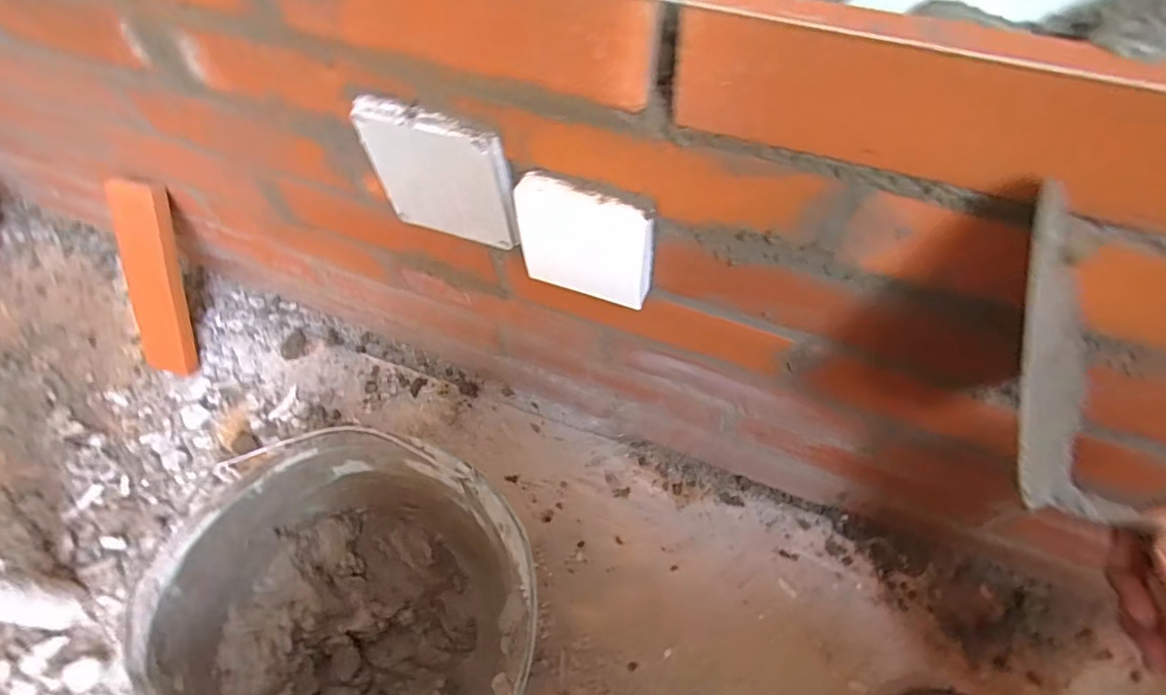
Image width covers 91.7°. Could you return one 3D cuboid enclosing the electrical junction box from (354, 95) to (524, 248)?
[{"bbox_3d":[-0.096,-0.117,0.391,0.106,0.098,0.013,18,62,13],"label":"electrical junction box"}]

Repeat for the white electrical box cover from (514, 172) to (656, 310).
[{"bbox_3d":[0.002,-0.070,0.375,0.087,0.080,0.025,19,63,13],"label":"white electrical box cover"}]

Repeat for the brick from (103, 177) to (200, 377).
[{"bbox_3d":[-0.497,-0.076,0.658,0.059,0.226,0.028,15,27,11],"label":"brick"}]

